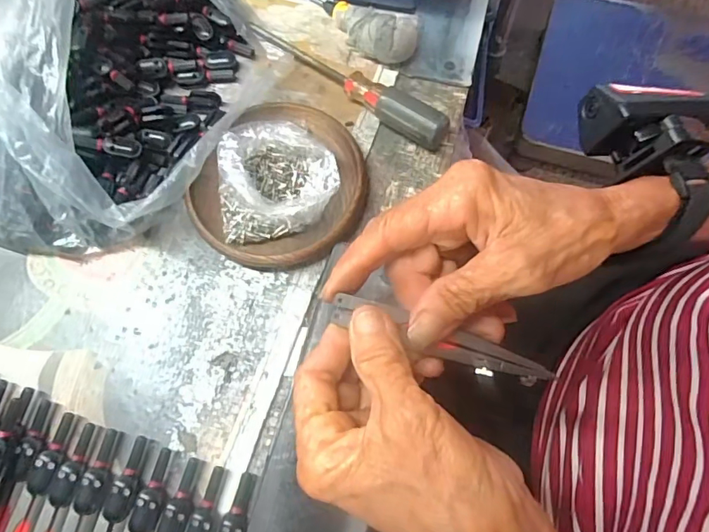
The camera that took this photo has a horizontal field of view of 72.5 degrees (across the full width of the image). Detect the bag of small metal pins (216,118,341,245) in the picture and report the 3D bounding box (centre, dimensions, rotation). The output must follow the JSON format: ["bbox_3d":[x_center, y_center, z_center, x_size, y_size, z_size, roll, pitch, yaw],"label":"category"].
[{"bbox_3d":[-0.049,-0.059,0.310,0.076,0.039,0.083,-7,70,0],"label":"bag of small metal pins"}]

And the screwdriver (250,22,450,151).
[{"bbox_3d":[-0.006,-0.136,0.342,0.168,0.024,0.021,38,76,14],"label":"screwdriver"}]

